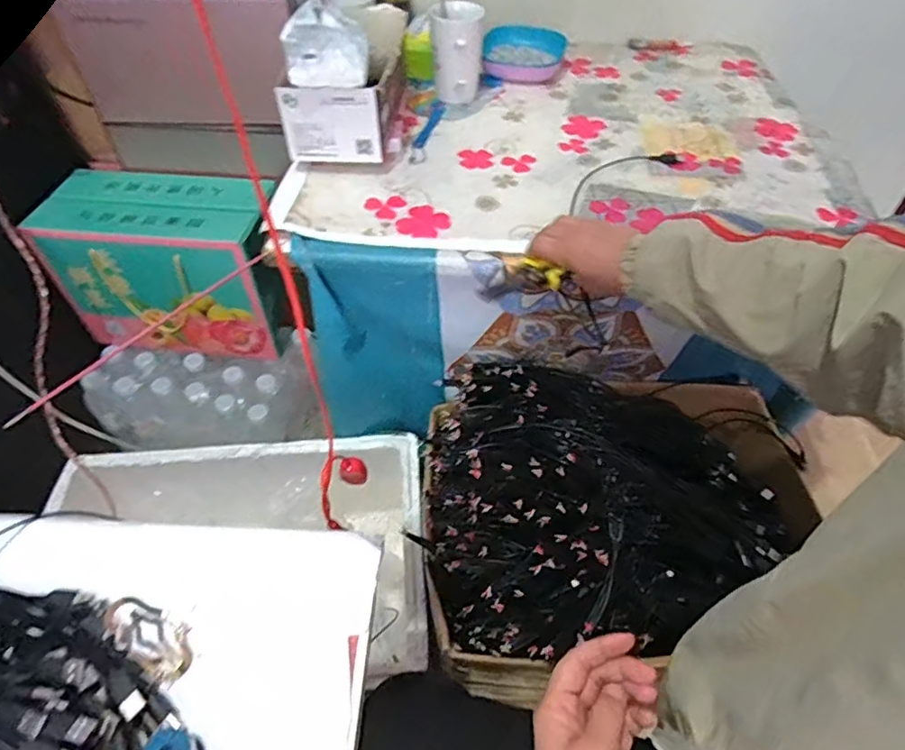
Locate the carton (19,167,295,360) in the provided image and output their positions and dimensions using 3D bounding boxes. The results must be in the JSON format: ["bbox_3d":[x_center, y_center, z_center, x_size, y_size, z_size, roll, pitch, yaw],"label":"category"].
[{"bbox_3d":[-0.446,-0.176,0.947,0.333,0.238,0.173,8,51,6],"label":"carton"}]

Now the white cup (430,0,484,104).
[{"bbox_3d":[0.008,-0.478,0.869,0.076,0.119,0.096,-4,52,-2],"label":"white cup"}]

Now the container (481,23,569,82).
[{"bbox_3d":[0.117,-0.534,0.964,0.140,0.037,0.137,4,52,4],"label":"container"}]

